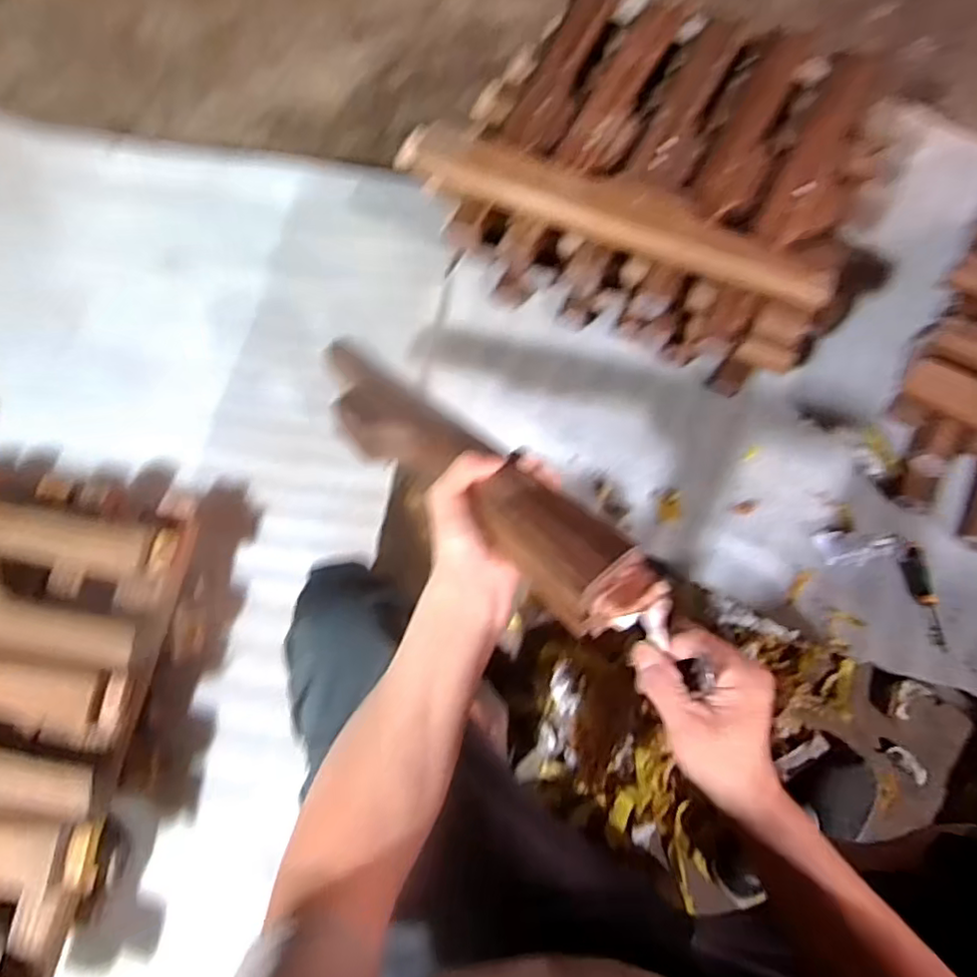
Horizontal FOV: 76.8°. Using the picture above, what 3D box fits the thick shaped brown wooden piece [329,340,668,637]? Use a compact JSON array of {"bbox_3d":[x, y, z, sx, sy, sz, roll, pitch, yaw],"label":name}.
[{"bbox_3d":[-0.032,-0.020,0.517,0.080,0.041,0.418,-39,46,-13],"label":"thick shaped brown wooden piece"}]

